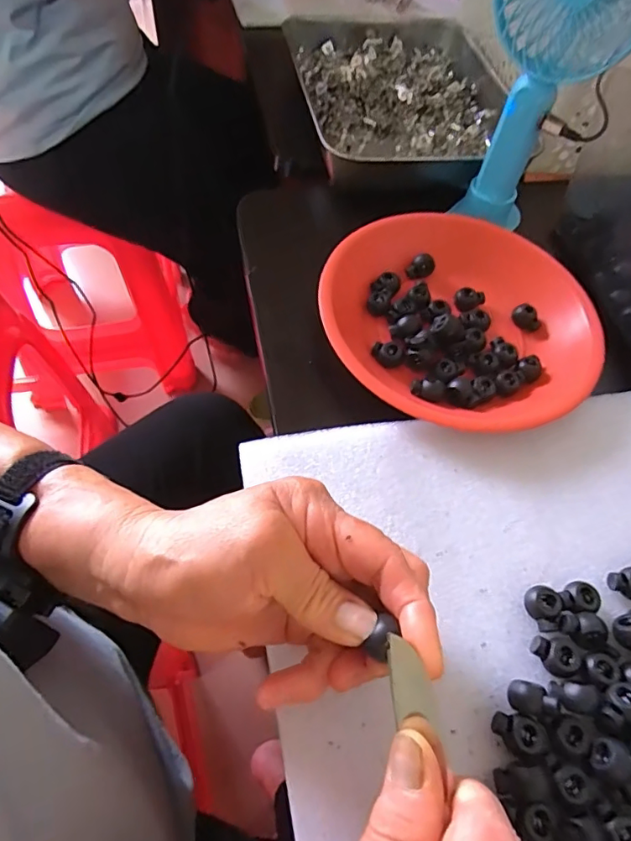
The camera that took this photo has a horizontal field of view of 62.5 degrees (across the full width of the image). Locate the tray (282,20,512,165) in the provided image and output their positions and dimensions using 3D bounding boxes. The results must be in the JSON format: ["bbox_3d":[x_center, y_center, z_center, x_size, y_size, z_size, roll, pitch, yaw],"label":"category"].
[{"bbox_3d":[0.087,-0.339,0.529,0.197,0.048,0.183,-8,60,-10],"label":"tray"}]

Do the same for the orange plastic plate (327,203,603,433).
[{"bbox_3d":[0.100,-0.079,0.375,0.183,0.033,0.189,3,59,-4],"label":"orange plastic plate"}]

